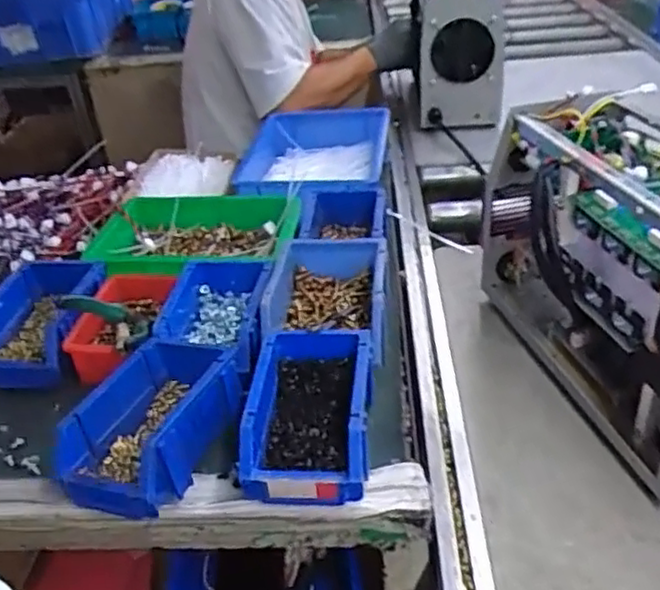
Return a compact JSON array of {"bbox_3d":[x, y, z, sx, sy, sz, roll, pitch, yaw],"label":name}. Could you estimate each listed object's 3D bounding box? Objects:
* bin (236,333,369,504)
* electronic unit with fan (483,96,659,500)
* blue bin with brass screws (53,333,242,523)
[{"bbox_3d":[-0.016,0.097,0.604,0.098,0.059,0.159,-1,34,6],"label":"bin"},{"bbox_3d":[0.284,-0.019,0.657,0.153,0.244,0.384,-12,34,-10],"label":"electronic unit with fan"},{"bbox_3d":[-0.151,0.107,0.603,0.103,0.073,0.163,11,37,22],"label":"blue bin with brass screws"}]

